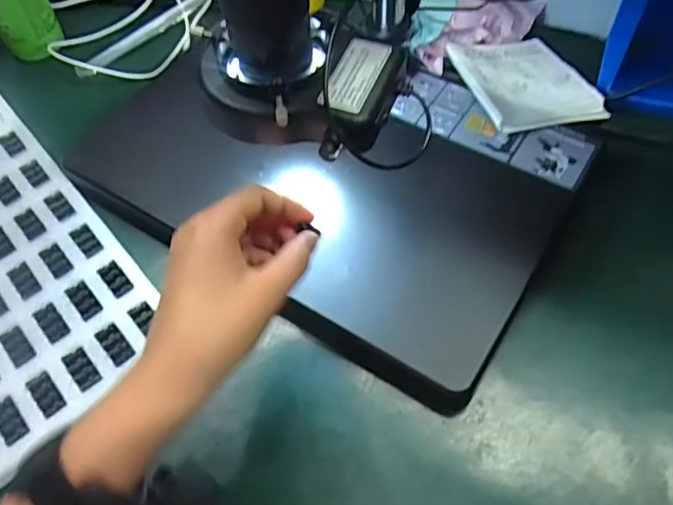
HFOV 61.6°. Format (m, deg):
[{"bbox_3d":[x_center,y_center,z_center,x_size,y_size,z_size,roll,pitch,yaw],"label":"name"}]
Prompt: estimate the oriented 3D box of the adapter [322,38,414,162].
[{"bbox_3d":[0.015,-0.087,0.321,0.038,0.023,0.084,15,59,14],"label":"adapter"}]

